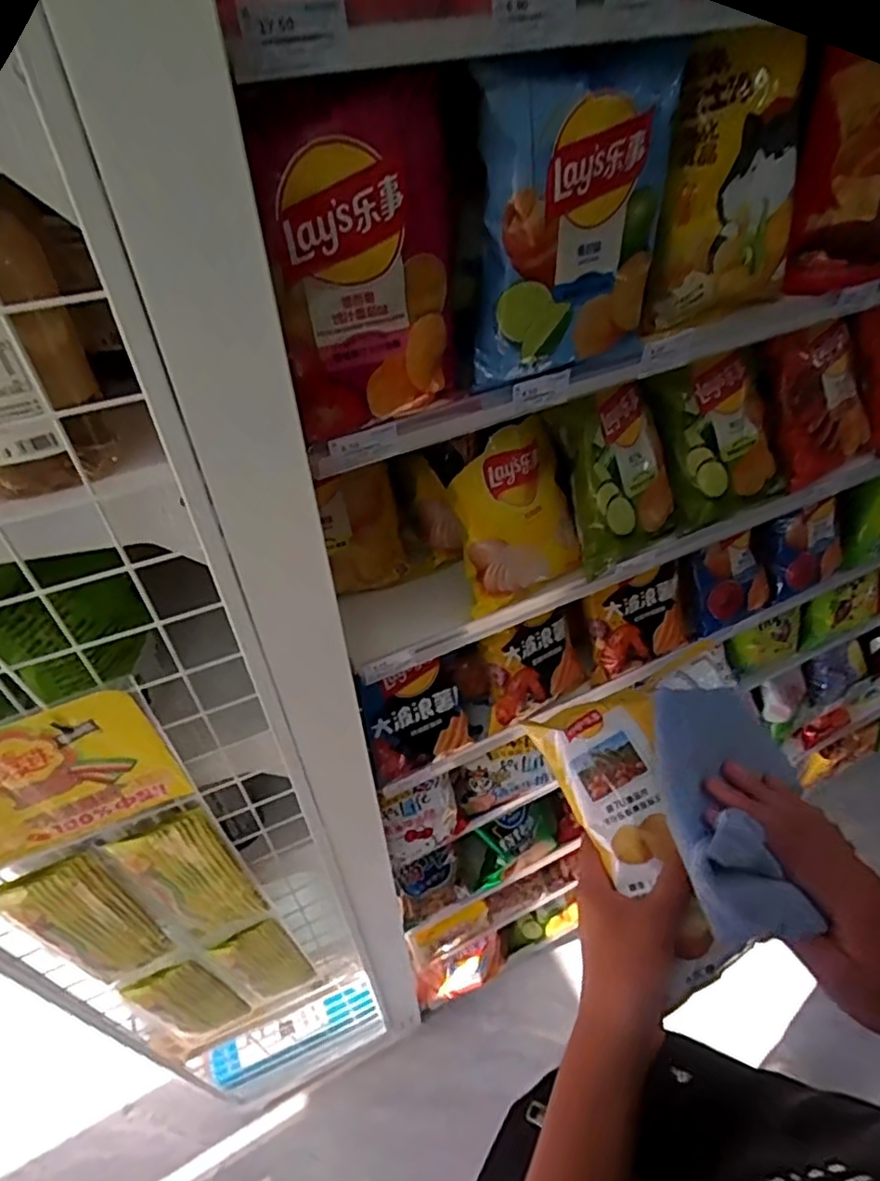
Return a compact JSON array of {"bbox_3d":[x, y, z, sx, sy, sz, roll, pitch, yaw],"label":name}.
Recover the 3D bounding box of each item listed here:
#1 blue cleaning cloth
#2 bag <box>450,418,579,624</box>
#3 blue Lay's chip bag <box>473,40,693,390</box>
[{"bbox_3d":[0.201,0.138,0.422,0.107,0.041,0.170,10,43,5],"label":"blue cleaning cloth"},{"bbox_3d":[0.074,-0.075,0.626,0.120,0.165,0.050,-23,16,-30],"label":"bag"},{"bbox_3d":[0.099,-0.249,0.447,0.158,0.180,0.048,-26,49,-22],"label":"blue Lay's chip bag"}]

